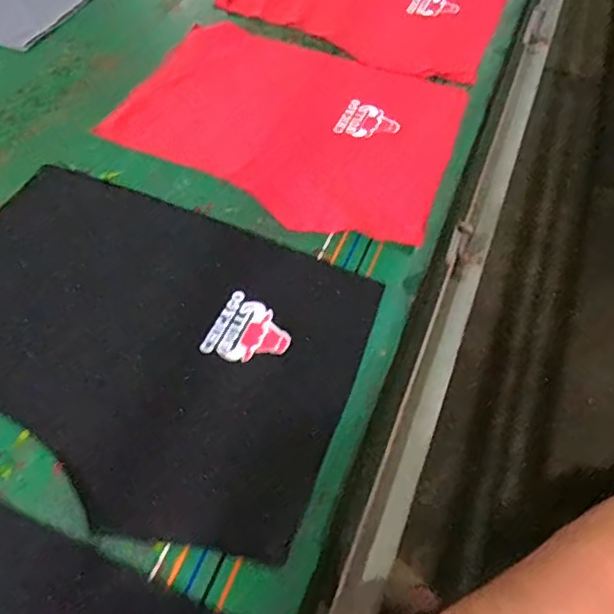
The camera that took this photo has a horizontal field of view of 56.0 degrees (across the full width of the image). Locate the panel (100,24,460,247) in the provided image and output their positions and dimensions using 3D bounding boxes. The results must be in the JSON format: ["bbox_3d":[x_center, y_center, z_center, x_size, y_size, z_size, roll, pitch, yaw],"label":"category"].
[{"bbox_3d":[-0.017,-0.278,0.847,0.478,0.012,0.369,24,57,12],"label":"panel"}]

